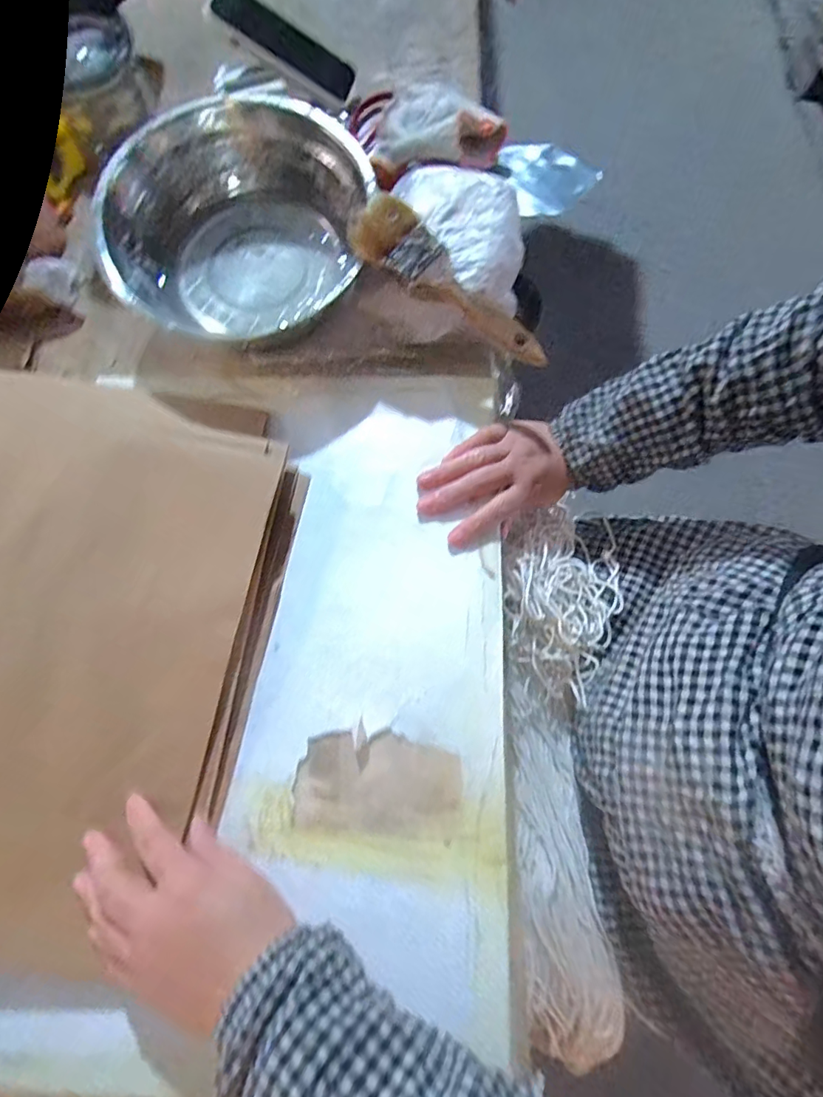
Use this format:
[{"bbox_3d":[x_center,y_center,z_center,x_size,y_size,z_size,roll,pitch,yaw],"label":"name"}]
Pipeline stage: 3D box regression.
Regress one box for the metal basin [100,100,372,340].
[{"bbox_3d":[-0.168,-0.310,0.477,0.243,0.080,0.243,-1,74,2],"label":"metal basin"}]

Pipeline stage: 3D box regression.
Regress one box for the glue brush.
[{"bbox_3d":[0.034,-0.209,0.400,0.181,0.024,0.048,37,78,-3],"label":"glue brush"}]

